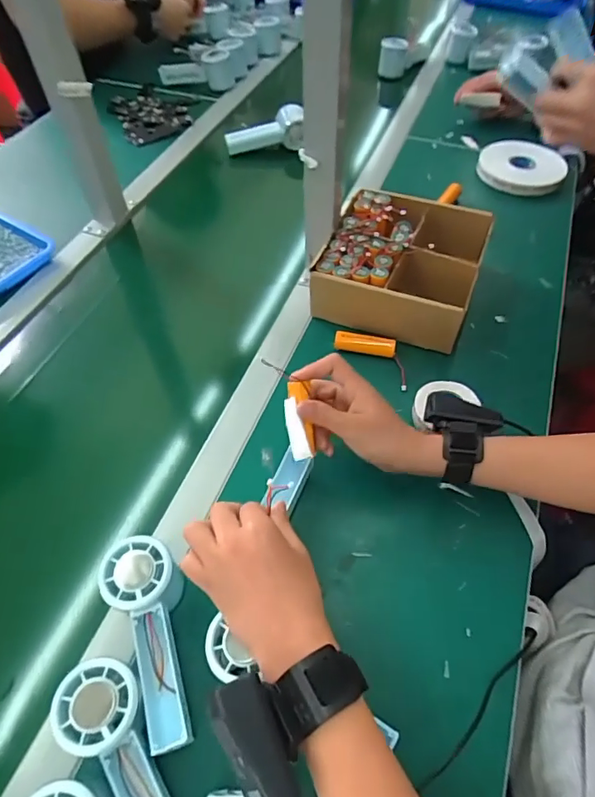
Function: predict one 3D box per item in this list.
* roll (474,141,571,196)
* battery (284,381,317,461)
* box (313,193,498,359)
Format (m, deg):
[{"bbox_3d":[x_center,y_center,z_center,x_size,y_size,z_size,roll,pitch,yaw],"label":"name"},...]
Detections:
[{"bbox_3d":[0.373,-0.385,0.818,0.136,0.018,0.133,12,56,10],"label":"roll"},{"bbox_3d":[0.002,0.020,0.447,0.022,0.013,0.070,-8,92,-5],"label":"battery"},{"bbox_3d":[0.133,-0.168,0.623,0.186,0.073,0.206,17,57,13],"label":"box"}]

